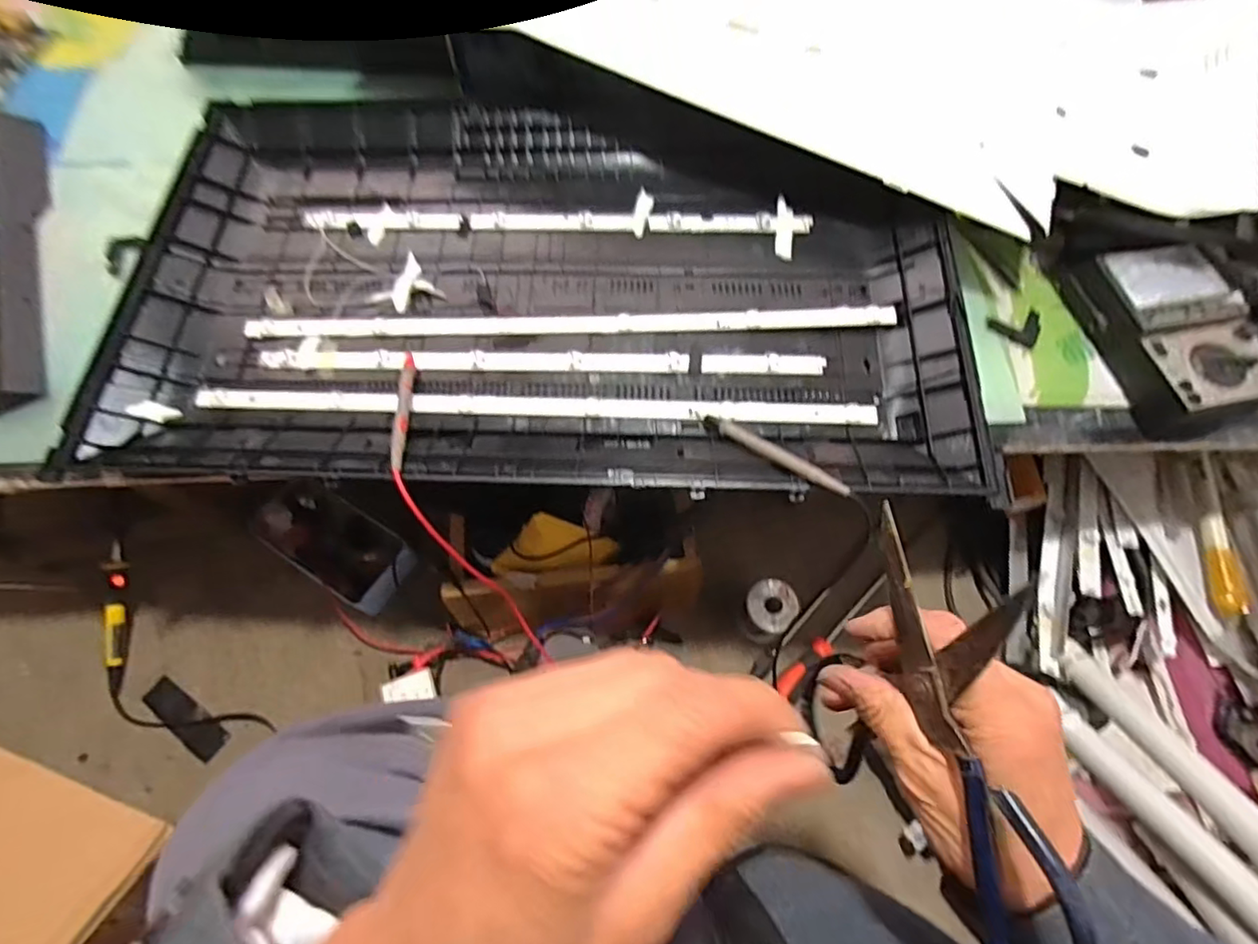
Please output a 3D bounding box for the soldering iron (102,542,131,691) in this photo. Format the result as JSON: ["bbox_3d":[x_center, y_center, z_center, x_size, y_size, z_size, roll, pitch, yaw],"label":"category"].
[{"bbox_3d":[-0.594,0.168,0.699,0.025,0.018,0.166,0,89,1],"label":"soldering iron"}]

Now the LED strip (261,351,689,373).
[{"bbox_3d":[-0.137,-0.098,0.533,0.373,0.004,0.020,0,68,1],"label":"LED strip"}]

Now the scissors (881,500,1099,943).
[{"bbox_3d":[0.146,0.108,0.246,0.022,0.067,0.196,-11,73,-4],"label":"scissors"}]

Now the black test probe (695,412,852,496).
[{"bbox_3d":[0.107,-0.016,0.469,0.137,0.011,0.012,33,71,34],"label":"black test probe"}]

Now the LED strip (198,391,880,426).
[{"bbox_3d":[-0.080,-0.055,0.503,0.557,0.007,0.022,2,68,2],"label":"LED strip"}]

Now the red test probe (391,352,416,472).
[{"bbox_3d":[-0.184,-0.053,0.496,0.011,0.008,0.132,-8,51,-3],"label":"red test probe"}]

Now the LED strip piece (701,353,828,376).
[{"bbox_3d":[0.118,-0.095,0.529,0.106,0.004,0.019,2,68,2],"label":"LED strip piece"}]

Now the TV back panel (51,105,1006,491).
[{"bbox_3d":[-0.080,-0.182,0.548,0.727,0.039,0.423,3,68,2],"label":"TV back panel"}]

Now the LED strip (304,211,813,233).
[{"bbox_3d":[-0.073,-0.247,0.589,0.487,0.009,0.024,2,68,2],"label":"LED strip"}]

